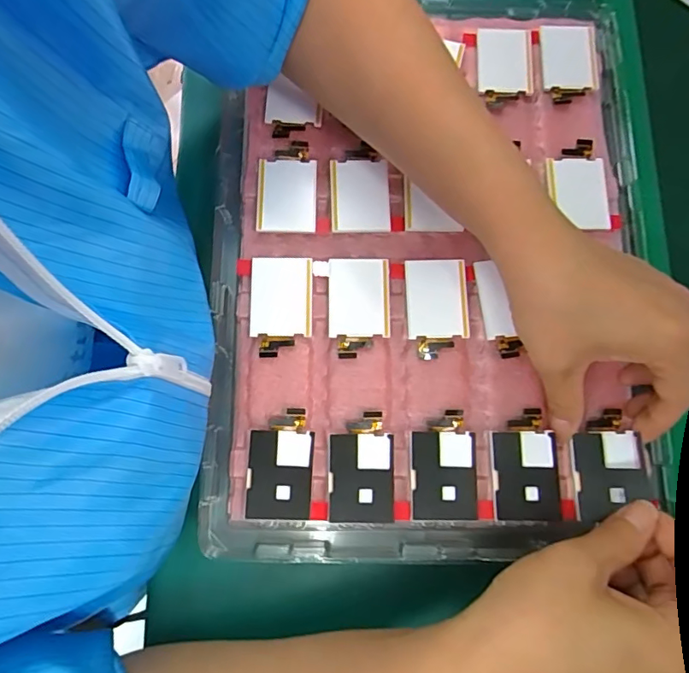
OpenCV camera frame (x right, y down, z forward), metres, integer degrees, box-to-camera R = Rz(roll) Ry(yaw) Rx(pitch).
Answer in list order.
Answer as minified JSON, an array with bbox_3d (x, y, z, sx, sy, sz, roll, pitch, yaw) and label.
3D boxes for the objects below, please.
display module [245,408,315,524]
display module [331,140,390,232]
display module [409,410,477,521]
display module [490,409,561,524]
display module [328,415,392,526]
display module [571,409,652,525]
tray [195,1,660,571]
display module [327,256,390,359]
[{"bbox_3d":[-0.034,0.069,0.266,0.034,0.005,0.057,4,80,0],"label":"display module"},{"bbox_3d":[0.009,-0.088,0.297,0.035,0.006,0.052,-1,80,-1],"label":"display module"},{"bbox_3d":[0.053,0.069,0.267,0.035,0.004,0.056,1,80,0],"label":"display module"},{"bbox_3d":[0.097,0.069,0.265,0.035,0.004,0.056,-1,80,-1],"label":"display module"},{"bbox_3d":[0.009,0.070,0.266,0.034,0.004,0.056,1,80,0],"label":"display module"},{"bbox_3d":[0.140,0.068,0.262,0.034,0.010,0.054,-5,69,16],"label":"display module"},{"bbox_3d":[0.046,-0.047,0.295,0.244,0.025,0.337,1,80,0],"label":"tray"},{"bbox_3d":[0.008,-0.017,0.285,0.034,0.004,0.057,0,80,-1],"label":"display module"}]

